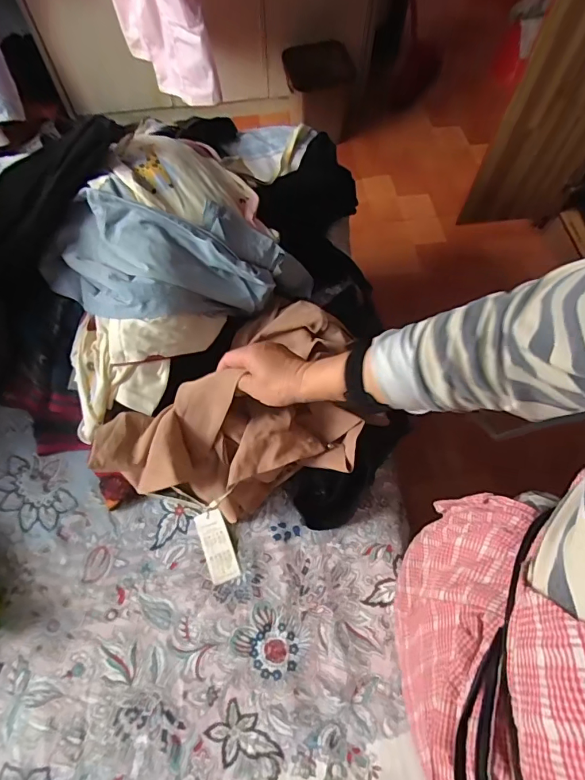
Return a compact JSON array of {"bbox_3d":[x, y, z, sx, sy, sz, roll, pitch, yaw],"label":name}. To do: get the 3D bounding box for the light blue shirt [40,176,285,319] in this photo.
[{"bbox_3d":[-0.194,-0.180,0.648,0.347,0.106,0.178,0,66,0],"label":"light blue shirt"}]

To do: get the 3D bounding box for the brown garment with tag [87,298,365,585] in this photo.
[{"bbox_3d":[-0.051,0.051,0.650,0.241,0.151,0.363,43,70,15],"label":"brown garment with tag"}]

